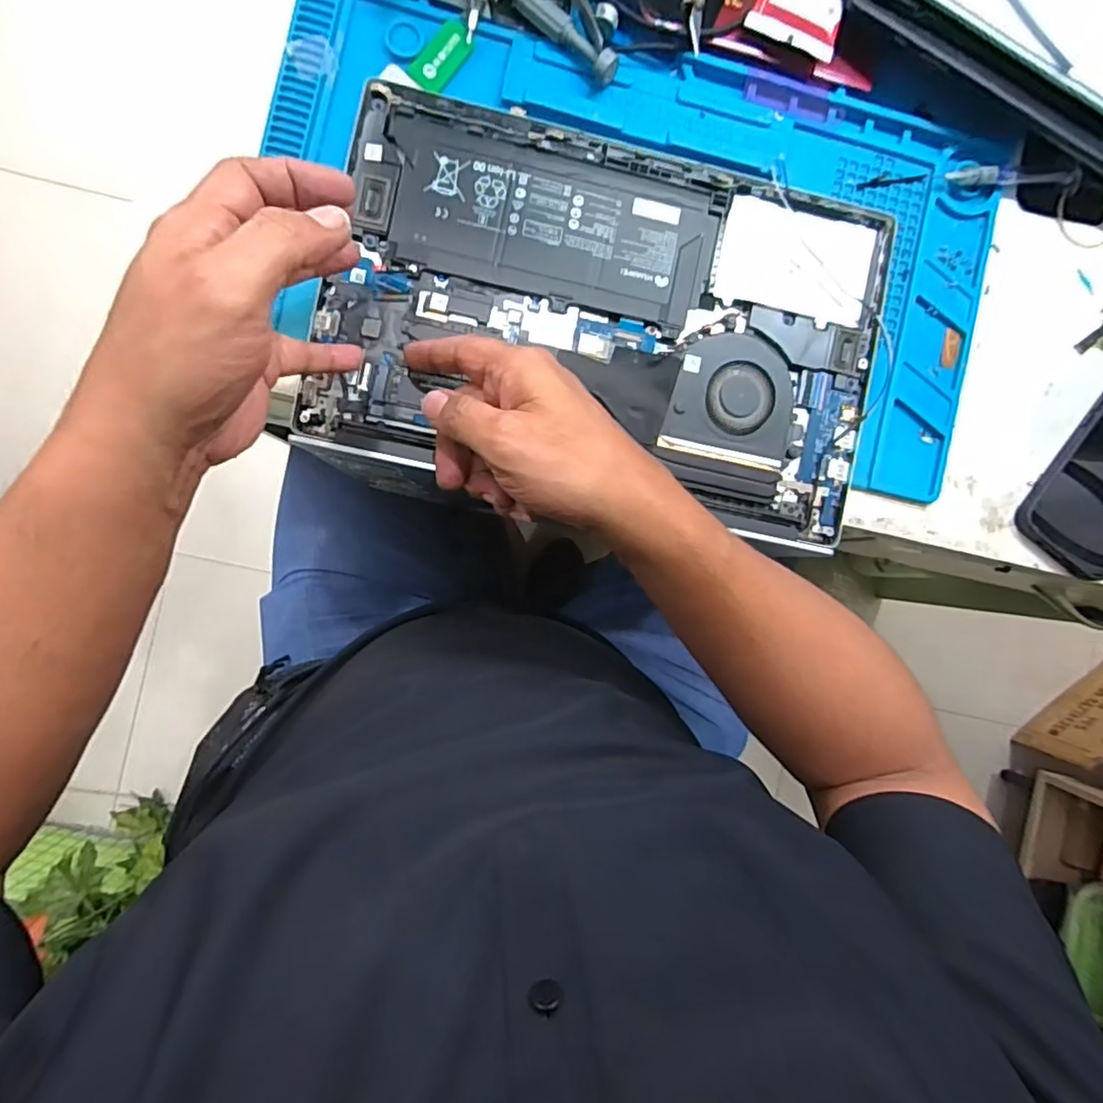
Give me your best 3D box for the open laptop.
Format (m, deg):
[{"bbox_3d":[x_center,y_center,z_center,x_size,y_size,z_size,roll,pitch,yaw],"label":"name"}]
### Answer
[{"bbox_3d":[0.037,-0.149,0.375,0.349,0.013,0.232,12,89,-5],"label":"open laptop"}]

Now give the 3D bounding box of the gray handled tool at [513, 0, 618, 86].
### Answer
[{"bbox_3d":[0.006,-0.323,0.363,0.081,0.019,0.014,42,87,-4],"label":"gray handled tool"}]

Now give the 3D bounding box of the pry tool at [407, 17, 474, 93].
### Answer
[{"bbox_3d":[-0.069,-0.314,0.371,0.025,0.006,0.045,37,87,-4],"label":"pry tool"}]

